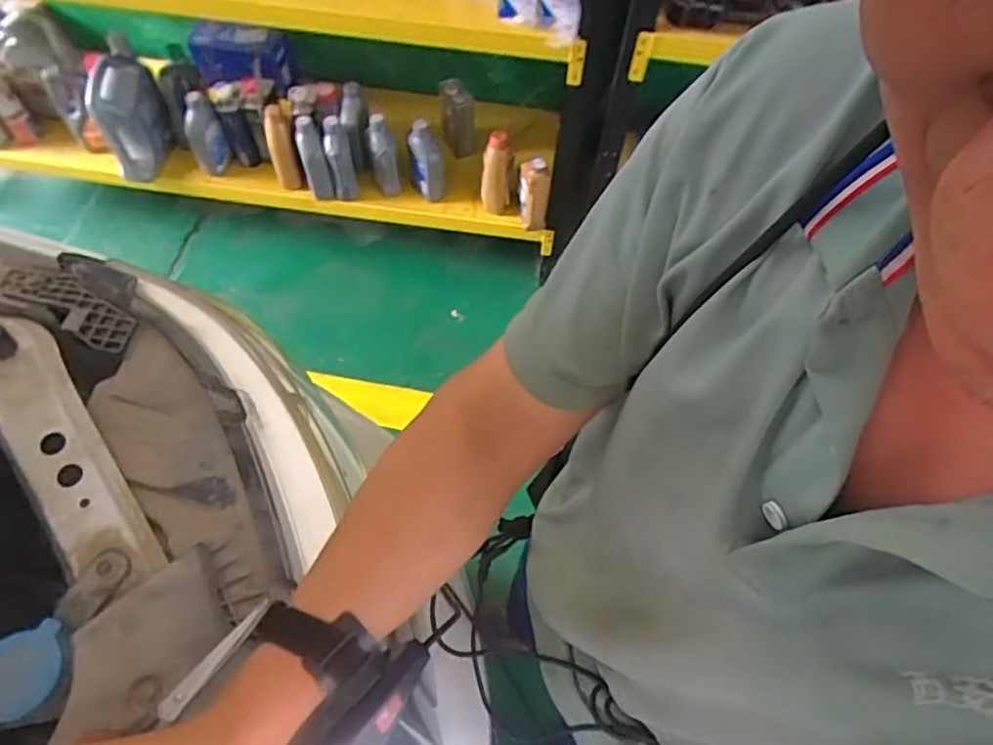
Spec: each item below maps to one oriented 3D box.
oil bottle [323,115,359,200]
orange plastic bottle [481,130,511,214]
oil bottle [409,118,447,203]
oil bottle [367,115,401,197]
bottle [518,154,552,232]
[{"bbox_3d":[-0.430,-0.586,1.739,0.063,0.215,0.097,-12,60,-8],"label":"oil bottle"},{"bbox_3d":[-0.002,-0.525,1.666,0.073,0.245,0.092,5,59,2],"label":"orange plastic bottle"},{"bbox_3d":[-0.186,-0.565,1.708,0.090,0.224,0.072,-8,60,-6],"label":"oil bottle"},{"bbox_3d":[-0.315,-0.600,1.781,0.056,0.254,0.069,16,60,8],"label":"oil bottle"},{"bbox_3d":[0.096,-0.473,1.649,0.080,0.197,0.076,2,59,0],"label":"bottle"}]

